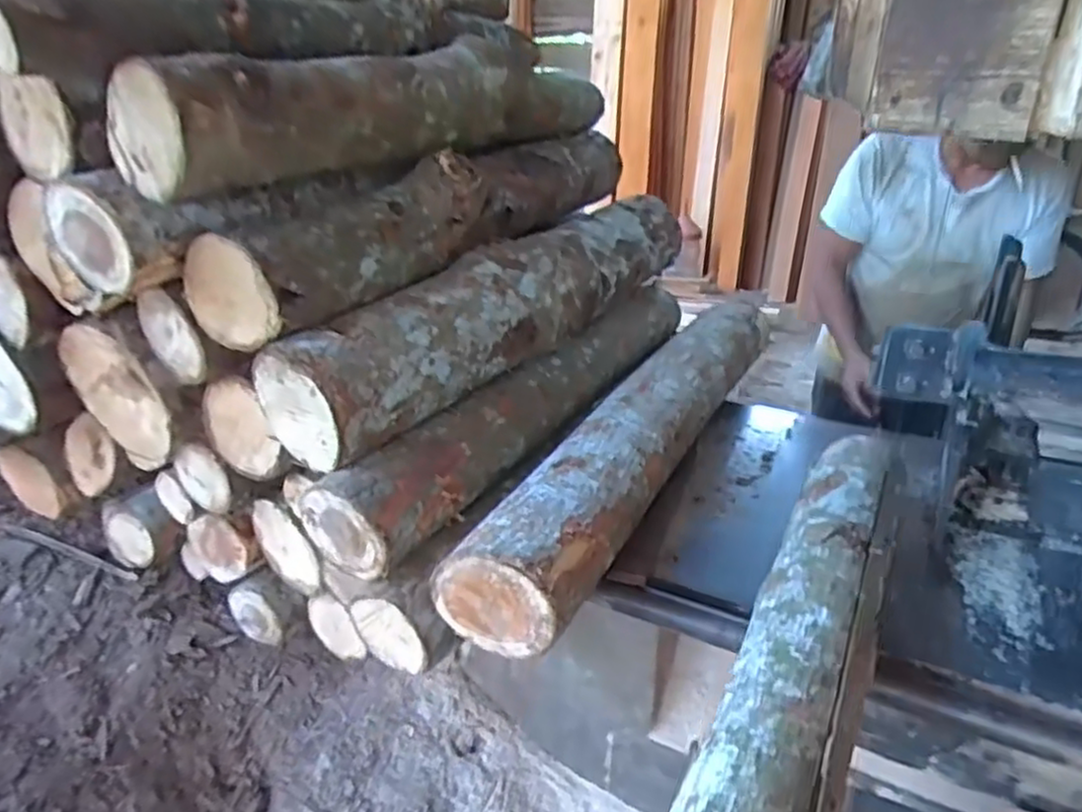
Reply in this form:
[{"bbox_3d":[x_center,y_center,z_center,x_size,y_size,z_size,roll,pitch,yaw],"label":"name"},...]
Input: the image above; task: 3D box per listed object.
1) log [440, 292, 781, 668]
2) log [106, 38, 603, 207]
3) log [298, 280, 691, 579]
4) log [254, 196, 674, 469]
[{"bbox_3d":[0.214,0.028,1.301,0.169,0.131,1.082,13,30,28],"label":"log"},{"bbox_3d":[-0.174,-0.517,1.223,0.146,0.153,1.044,15,31,31],"label":"log"},{"bbox_3d":[0.029,-0.033,1.381,0.142,0.131,1.069,15,31,32],"label":"log"},{"bbox_3d":[-0.023,-0.211,1.373,0.185,0.185,1.078,17,32,33],"label":"log"}]

